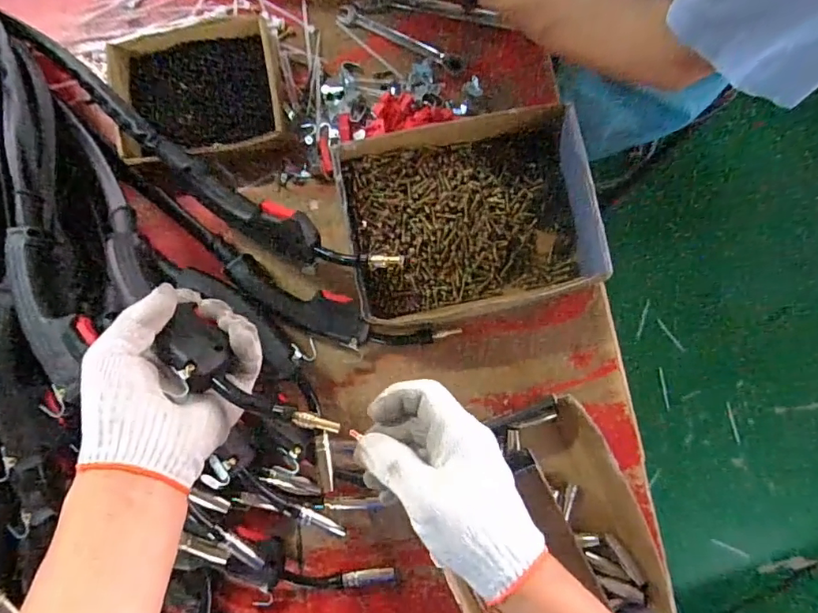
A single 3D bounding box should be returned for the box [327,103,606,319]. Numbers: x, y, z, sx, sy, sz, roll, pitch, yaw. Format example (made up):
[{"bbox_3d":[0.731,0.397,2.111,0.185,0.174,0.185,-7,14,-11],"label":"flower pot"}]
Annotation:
[{"bbox_3d":[0.062,-0.093,0.541,0.248,0.067,0.196,-12,86,0],"label":"box"}]

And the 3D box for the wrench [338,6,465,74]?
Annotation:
[{"bbox_3d":[-0.009,-0.302,0.591,0.151,0.014,0.019,24,87,3],"label":"wrench"}]

